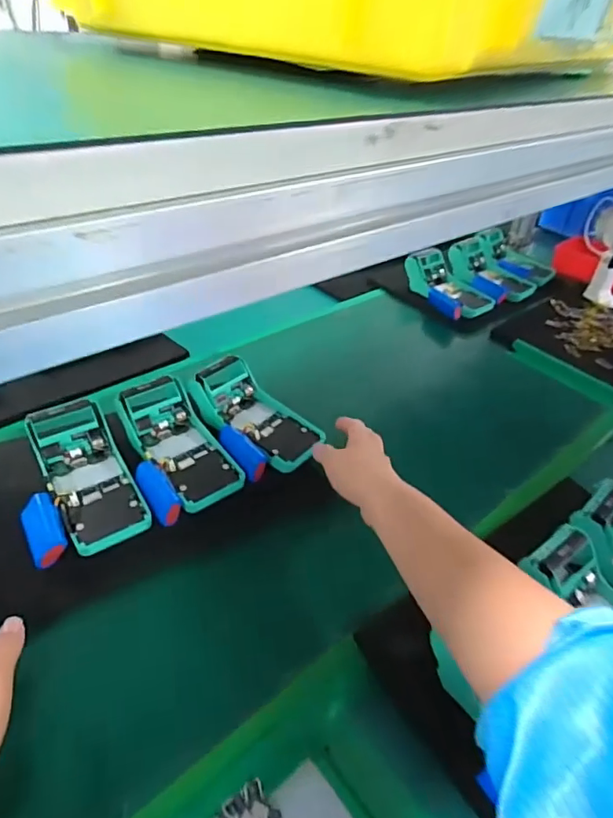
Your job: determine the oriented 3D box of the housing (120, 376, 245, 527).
[{"bbox_3d":[-0.147,0.033,0.553,0.101,0.051,0.172,-19,44,-26],"label":"housing"}]

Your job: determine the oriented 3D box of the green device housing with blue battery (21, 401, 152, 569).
[{"bbox_3d":[-0.238,0.073,0.509,0.105,0.072,0.161,-20,45,-27],"label":"green device housing with blue battery"}]

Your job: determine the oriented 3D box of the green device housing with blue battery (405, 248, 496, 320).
[{"bbox_3d":[0.264,-0.230,0.940,0.105,0.080,0.170,-16,43,-23],"label":"green device housing with blue battery"}]

